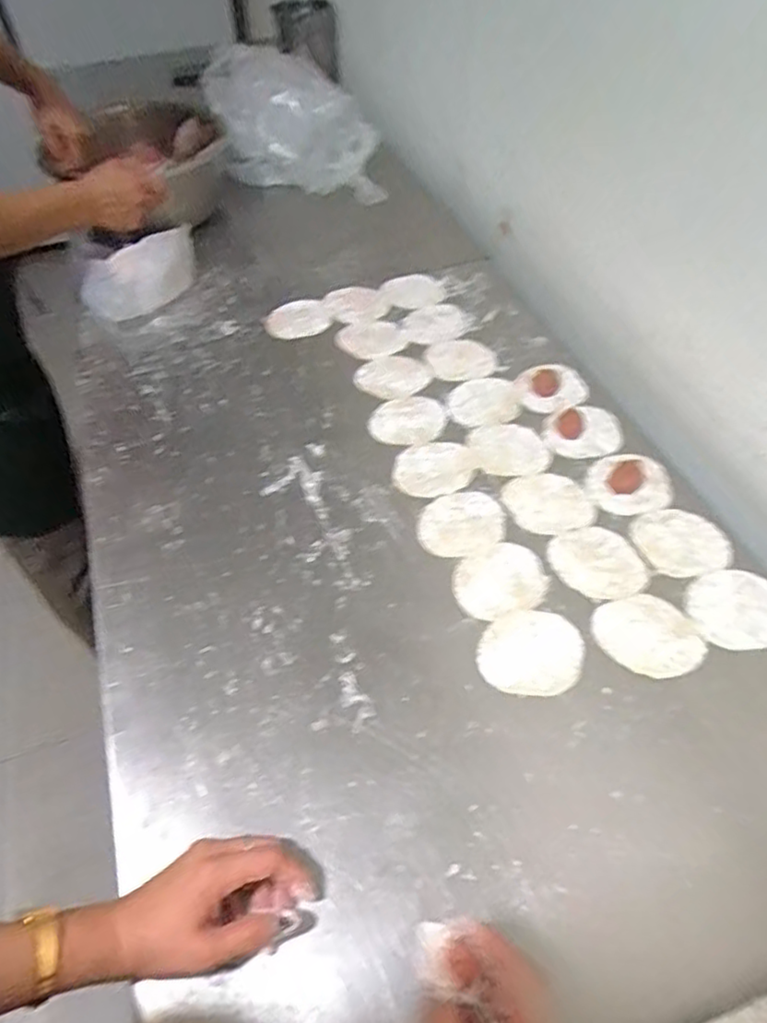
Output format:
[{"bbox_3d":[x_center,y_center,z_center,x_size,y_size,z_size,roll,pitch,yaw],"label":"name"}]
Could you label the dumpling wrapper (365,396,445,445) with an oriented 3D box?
[{"bbox_3d":[0.029,-0.108,0.768,0.086,0.004,0.083,-1,52,2],"label":"dumpling wrapper"}]

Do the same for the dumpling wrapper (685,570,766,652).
[{"bbox_3d":[0.320,0.089,0.593,0.087,0.004,0.078,-6,53,-2],"label":"dumpling wrapper"}]

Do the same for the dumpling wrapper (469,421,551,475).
[{"bbox_3d":[0.139,-0.071,0.724,0.084,0.004,0.079,-1,52,2],"label":"dumpling wrapper"}]

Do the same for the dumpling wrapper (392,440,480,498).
[{"bbox_3d":[0.056,-0.048,0.719,0.093,0.004,0.078,-31,57,-19],"label":"dumpling wrapper"}]

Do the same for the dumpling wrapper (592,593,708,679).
[{"bbox_3d":[0.234,0.110,0.579,0.085,0.004,0.081,-1,52,2],"label":"dumpling wrapper"}]

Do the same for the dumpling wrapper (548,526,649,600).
[{"bbox_3d":[0.206,0.050,0.630,0.082,0.004,0.082,-1,52,2],"label":"dumpling wrapper"}]

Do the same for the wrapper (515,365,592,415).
[{"bbox_3d":[0.202,-0.147,0.779,0.083,0.015,0.072,10,54,10],"label":"wrapper"}]

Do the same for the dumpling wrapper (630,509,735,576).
[{"bbox_3d":[0.292,0.029,0.638,0.083,0.004,0.079,-15,53,-9],"label":"dumpling wrapper"}]

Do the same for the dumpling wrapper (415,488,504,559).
[{"bbox_3d":[0.078,0.012,0.663,0.088,0.004,0.080,-1,51,1],"label":"dumpling wrapper"}]

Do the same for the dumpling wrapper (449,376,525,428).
[{"bbox_3d":[0.120,-0.133,0.788,0.087,0.004,0.081,-1,52,2],"label":"dumpling wrapper"}]

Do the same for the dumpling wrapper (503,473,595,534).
[{"bbox_3d":[0.171,-0.009,0.680,0.084,0.004,0.077,-1,53,2],"label":"dumpling wrapper"}]

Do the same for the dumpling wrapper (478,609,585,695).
[{"bbox_3d":[0.131,0.121,0.574,0.086,0.004,0.080,-1,52,2],"label":"dumpling wrapper"}]

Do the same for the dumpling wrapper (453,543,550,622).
[{"bbox_3d":[0.110,0.065,0.621,0.092,0.005,0.073,-23,55,-14],"label":"dumpling wrapper"}]

